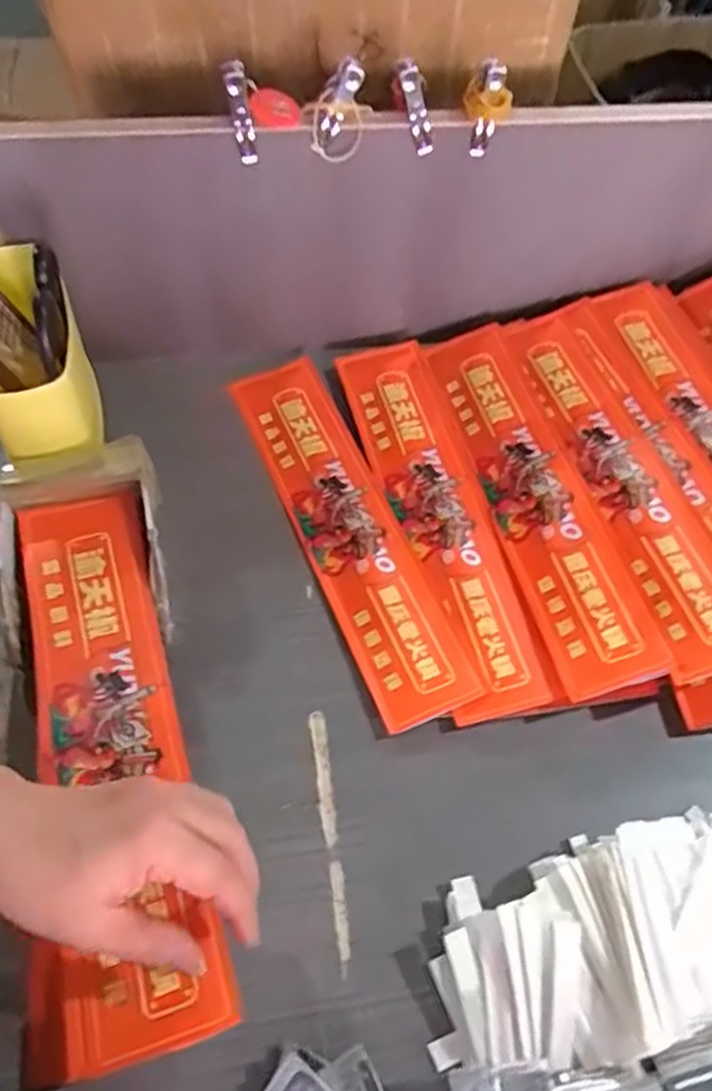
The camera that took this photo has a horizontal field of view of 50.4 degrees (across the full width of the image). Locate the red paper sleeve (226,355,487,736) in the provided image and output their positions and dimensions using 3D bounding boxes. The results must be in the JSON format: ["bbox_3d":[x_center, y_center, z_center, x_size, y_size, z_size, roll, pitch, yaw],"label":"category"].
[{"bbox_3d":[-0.008,-0.022,0.580,0.075,0.006,0.336,-19,60,-14],"label":"red paper sleeve"}]

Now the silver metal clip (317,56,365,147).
[{"bbox_3d":[-0.012,-0.300,0.515,0.022,0.057,0.011,-2,54,-33],"label":"silver metal clip"}]

